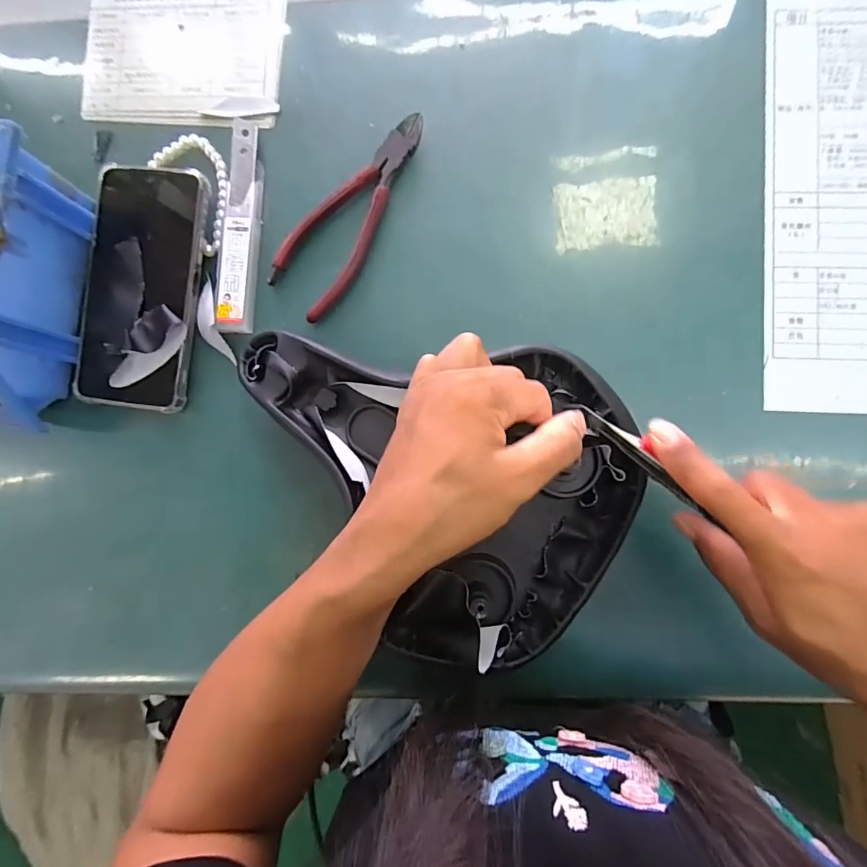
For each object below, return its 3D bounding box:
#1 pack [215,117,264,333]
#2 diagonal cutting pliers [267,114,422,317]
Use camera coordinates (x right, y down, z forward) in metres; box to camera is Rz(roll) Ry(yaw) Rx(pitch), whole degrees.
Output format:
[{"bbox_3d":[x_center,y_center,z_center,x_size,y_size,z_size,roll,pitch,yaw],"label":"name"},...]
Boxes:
[{"bbox_3d":[-0.136,-0.147,0.326,0.027,0.013,0.153,1,88,4],"label":"pack"},{"bbox_3d":[-0.052,-0.153,0.321,0.051,0.012,0.154,38,91,5],"label":"diagonal cutting pliers"}]

